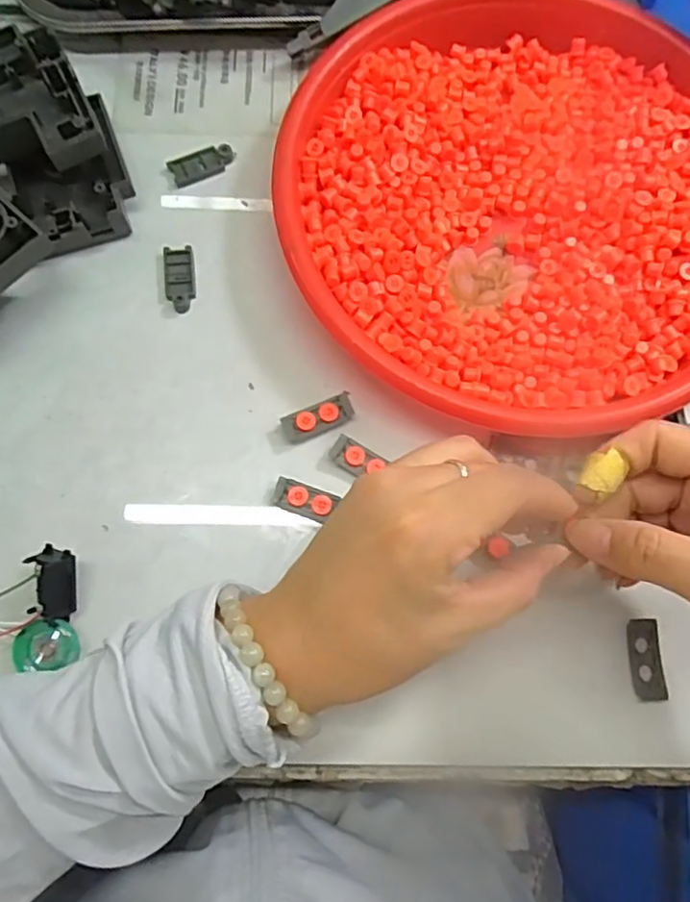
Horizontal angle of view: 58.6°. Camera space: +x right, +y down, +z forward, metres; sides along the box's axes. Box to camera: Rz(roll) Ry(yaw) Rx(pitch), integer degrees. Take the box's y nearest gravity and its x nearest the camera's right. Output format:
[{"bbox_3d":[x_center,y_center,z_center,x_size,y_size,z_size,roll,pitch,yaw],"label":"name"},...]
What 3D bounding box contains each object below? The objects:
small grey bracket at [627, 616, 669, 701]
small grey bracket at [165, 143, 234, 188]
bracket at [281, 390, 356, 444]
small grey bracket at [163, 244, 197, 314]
[{"bbox_3d":[0.136,0.094,0.278,0.014,0.004,0.035,-3,76,-3],"label":"small grey bracket"},{"bbox_3d":[-0.079,-0.159,0.338,0.035,0.006,0.017,-26,78,-8],"label":"small grey bracket"},{"bbox_3d":[-0.013,-0.016,0.301,0.037,0.007,0.014,-24,78,-7],"label":"bracket"},{"bbox_3d":[-0.086,-0.090,0.318,0.015,0.004,0.035,-6,76,-3],"label":"small grey bracket"}]

